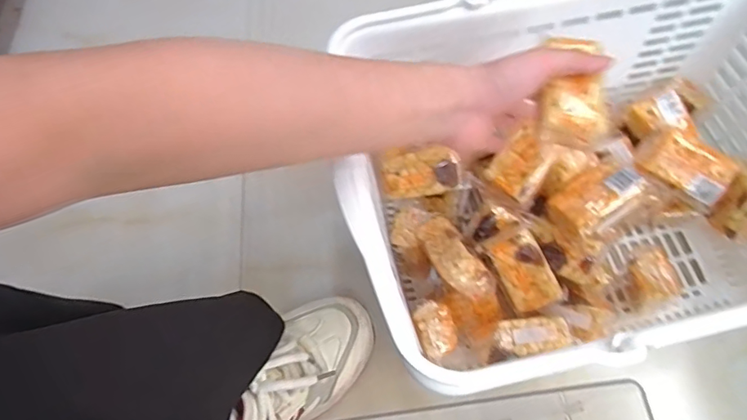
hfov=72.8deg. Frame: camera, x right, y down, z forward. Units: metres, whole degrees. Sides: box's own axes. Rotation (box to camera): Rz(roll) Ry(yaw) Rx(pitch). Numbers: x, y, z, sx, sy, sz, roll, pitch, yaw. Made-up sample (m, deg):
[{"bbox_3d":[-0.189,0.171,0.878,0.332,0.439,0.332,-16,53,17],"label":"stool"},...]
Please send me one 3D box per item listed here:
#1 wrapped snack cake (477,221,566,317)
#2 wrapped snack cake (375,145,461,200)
[{"bbox_3d":[0.140,0.056,0.474,0.045,0.026,0.082,-29,100,14],"label":"wrapped snack cake"},{"bbox_3d":[0.048,-0.038,0.508,0.077,0.046,0.028,-4,22,15],"label":"wrapped snack cake"}]

